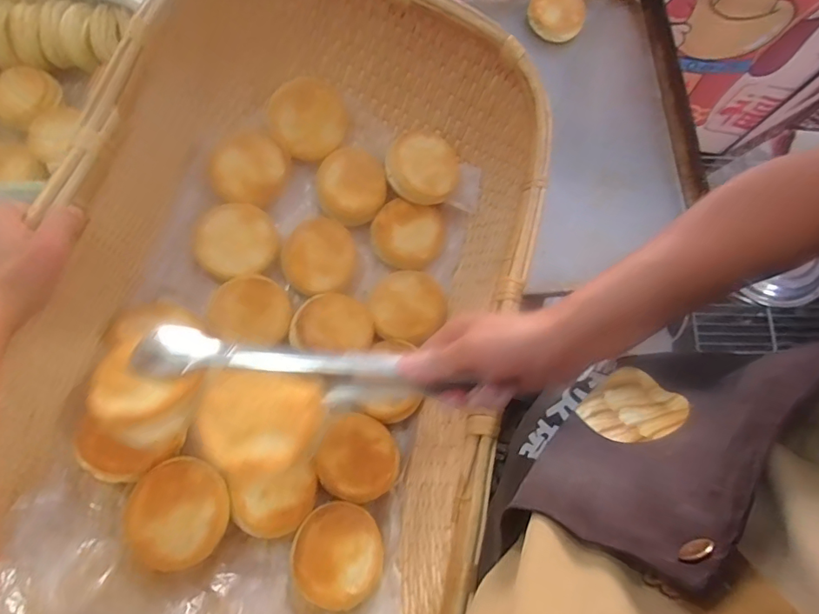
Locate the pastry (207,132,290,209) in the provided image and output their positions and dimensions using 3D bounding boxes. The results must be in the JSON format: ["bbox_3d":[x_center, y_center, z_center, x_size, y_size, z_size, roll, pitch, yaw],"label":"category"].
[{"bbox_3d":[-0.206,-0.181,0.636,0.086,0.032,0.090,16,94,-12],"label":"pastry"}]

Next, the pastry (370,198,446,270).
[{"bbox_3d":[-0.002,-0.099,0.671,0.098,0.039,0.089,8,76,2],"label":"pastry"}]

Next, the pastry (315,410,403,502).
[{"bbox_3d":[-0.059,0.175,0.567,0.093,0.023,0.090,18,76,5],"label":"pastry"}]

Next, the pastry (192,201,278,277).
[{"bbox_3d":[-0.216,-0.083,0.612,0.101,0.022,0.087,-38,109,-32],"label":"pastry"}]

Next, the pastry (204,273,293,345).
[{"bbox_3d":[-0.191,0.007,0.593,0.095,0.015,0.095,12,70,-35],"label":"pastry"}]

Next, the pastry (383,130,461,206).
[{"bbox_3d":[0.020,-0.191,0.663,0.098,0.035,0.098,2,83,-17],"label":"pastry"}]

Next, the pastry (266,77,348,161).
[{"bbox_3d":[-0.133,-0.249,0.649,0.098,0.030,0.098,-42,122,0],"label":"pastry"}]

